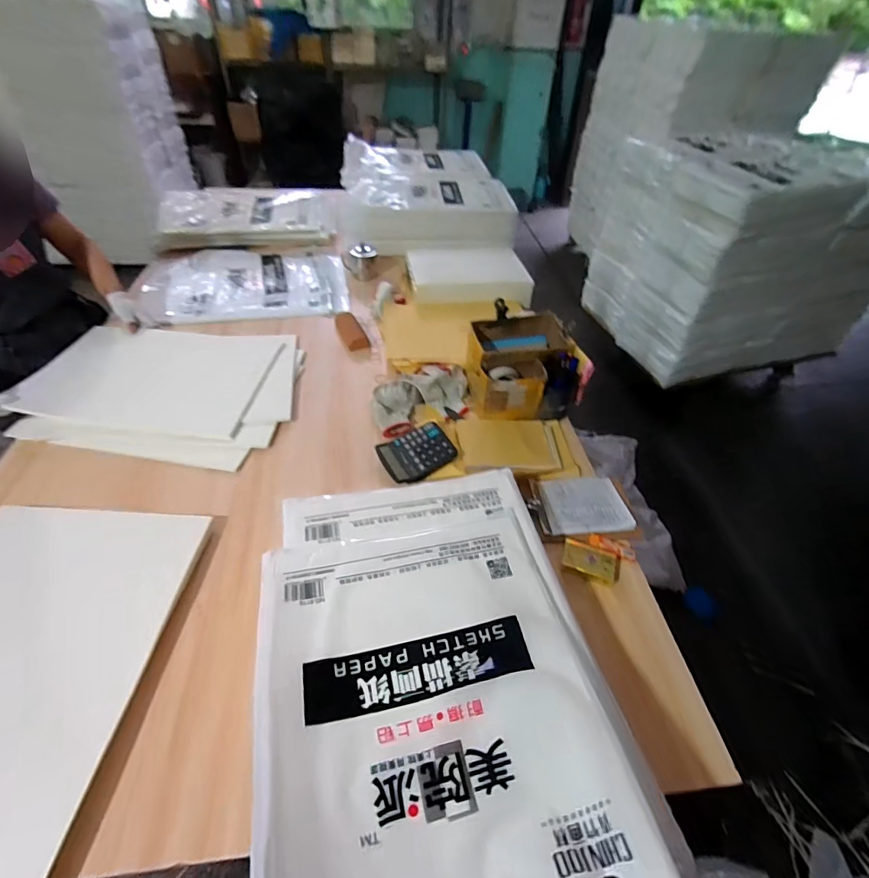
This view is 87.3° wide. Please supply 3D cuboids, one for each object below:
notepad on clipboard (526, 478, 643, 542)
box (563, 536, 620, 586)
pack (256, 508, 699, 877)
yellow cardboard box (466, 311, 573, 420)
[{"bbox_3d":[0.285,0.131,0.882,0.196,0.018,0.145,1,45,-1],"label":"notepad on clipboard"},{"bbox_3d":[0.271,0.209,0.785,0.094,0.018,0.057,19,48,16],"label":"box"},{"bbox_3d":[0.010,0.329,0.500,0.392,0.075,0.582,-10,46,-11],"label":"pack"},{"bbox_3d":[0.199,-0.170,1.067,0.220,0.135,0.231,-1,45,-3],"label":"yellow cardboard box"}]

